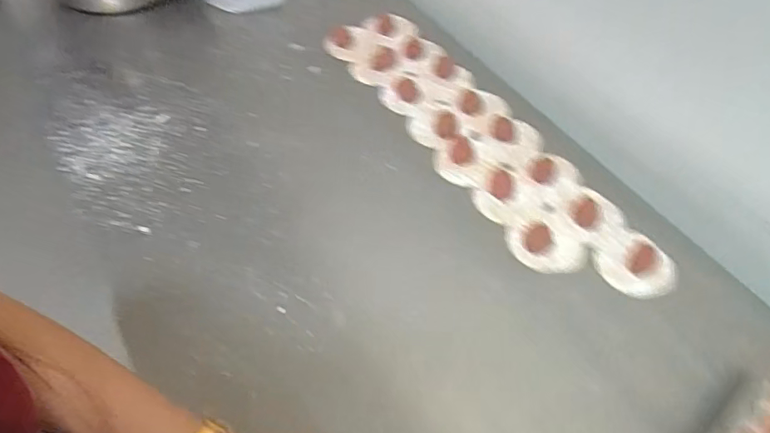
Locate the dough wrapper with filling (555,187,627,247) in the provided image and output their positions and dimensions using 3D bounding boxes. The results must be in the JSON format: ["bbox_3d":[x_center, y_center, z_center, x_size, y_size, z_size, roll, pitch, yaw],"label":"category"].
[{"bbox_3d":[0.251,0.000,0.634,0.071,0.012,0.079,-37,60,-23],"label":"dough wrapper with filling"}]

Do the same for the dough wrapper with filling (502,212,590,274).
[{"bbox_3d":[0.190,0.031,0.608,0.082,0.023,0.079,-1,53,1],"label":"dough wrapper with filling"}]

